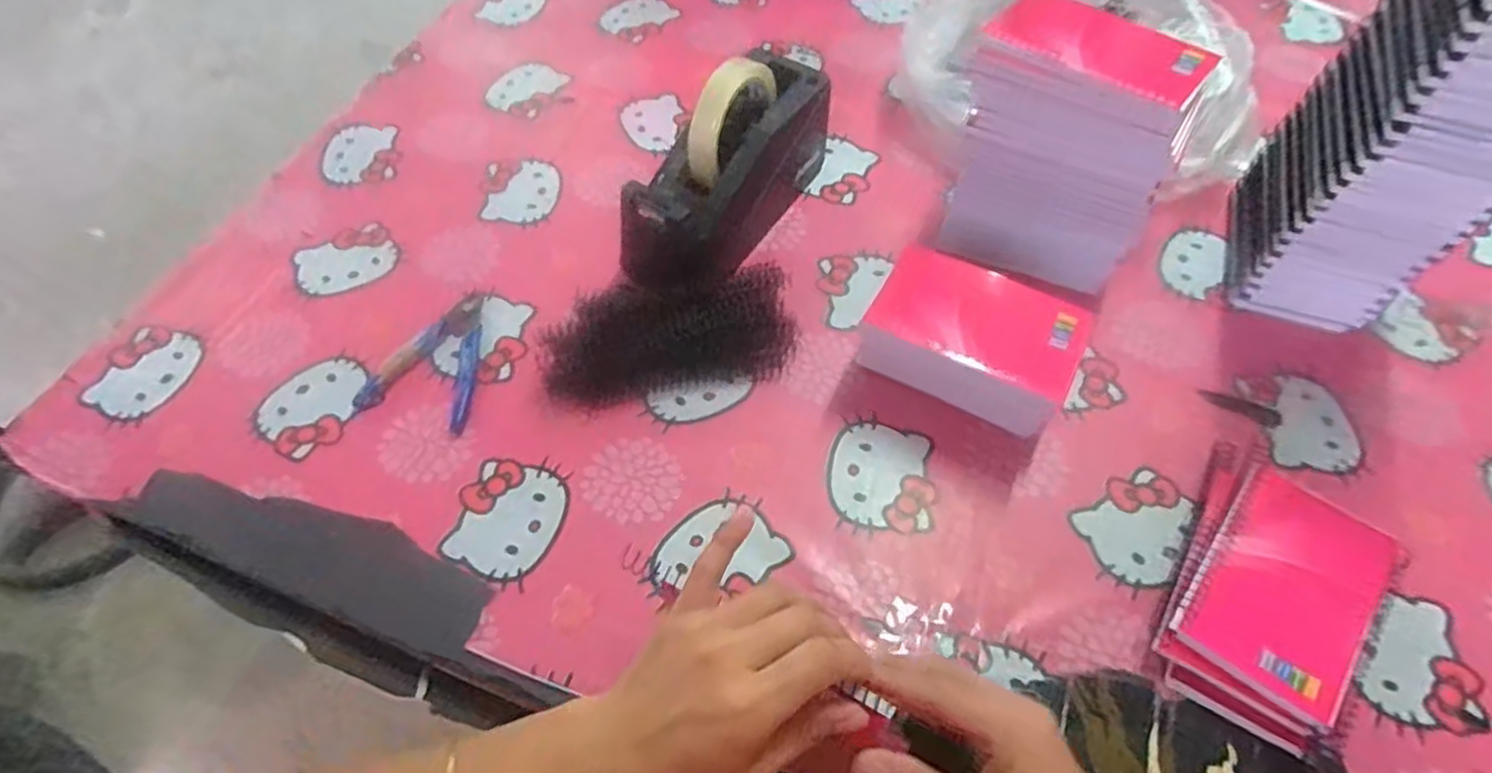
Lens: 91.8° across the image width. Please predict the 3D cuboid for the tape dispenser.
[{"bbox_3d":[-0.013,-0.166,0.566,0.077,0.120,0.222,27,62,17],"label":"tape dispenser"}]

